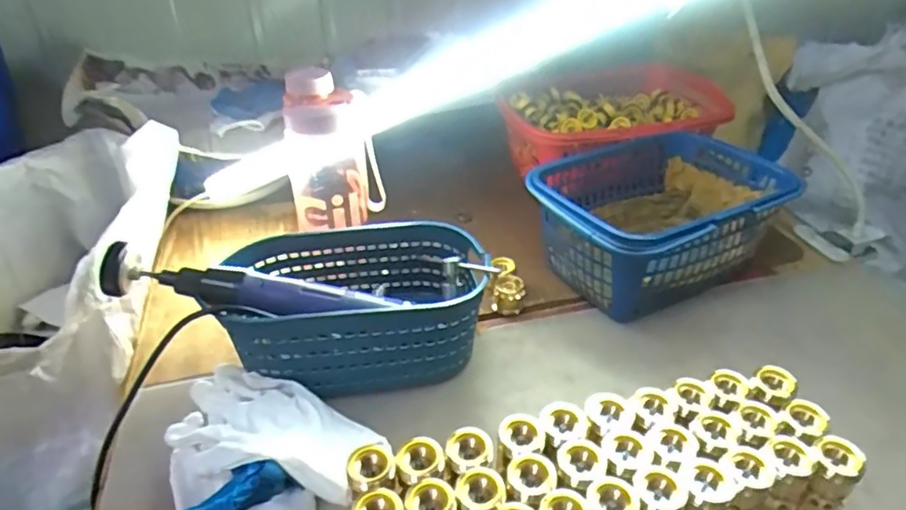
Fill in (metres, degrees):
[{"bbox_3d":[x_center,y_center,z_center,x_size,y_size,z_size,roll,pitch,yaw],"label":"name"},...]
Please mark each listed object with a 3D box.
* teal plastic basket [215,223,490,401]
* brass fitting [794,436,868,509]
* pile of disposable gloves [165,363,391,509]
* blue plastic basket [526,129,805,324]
[{"bbox_3d":[-0.083,0.046,0.542,0.213,0.084,0.145,-7,35,-13],"label":"teal plastic basket"},{"bbox_3d":[0.257,0.156,0.406,0.029,0.057,0.027,16,36,19],"label":"brass fitting"},{"bbox_3d":[-0.139,0.134,0.440,0.140,0.056,0.158,-19,39,-28],"label":"pile of disposable gloves"},{"bbox_3d":[0.218,-0.034,0.632,0.272,0.124,0.176,-11,36,-19],"label":"blue plastic basket"}]

